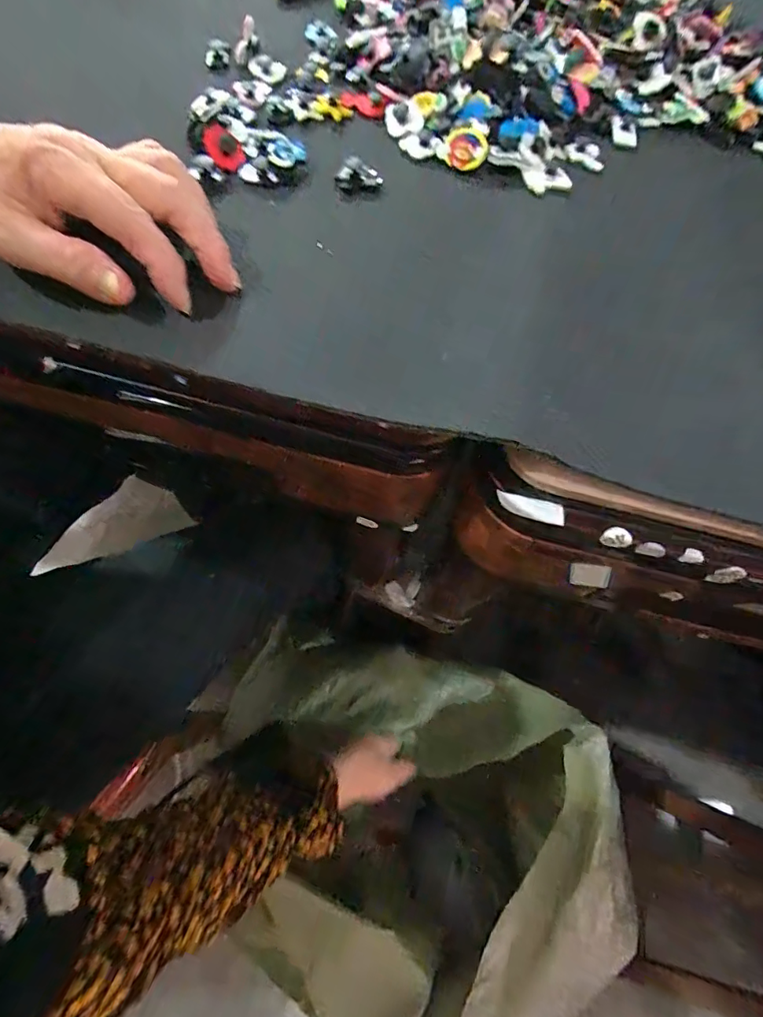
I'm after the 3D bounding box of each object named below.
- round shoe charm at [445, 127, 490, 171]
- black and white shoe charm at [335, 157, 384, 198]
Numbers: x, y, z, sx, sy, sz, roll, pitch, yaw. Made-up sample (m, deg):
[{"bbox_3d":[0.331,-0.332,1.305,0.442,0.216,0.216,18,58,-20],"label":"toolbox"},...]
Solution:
[{"bbox_3d":[0.056,-0.236,0.312,0.027,0.010,0.029,12,67,3],"label":"round shoe charm"},{"bbox_3d":[-0.013,-0.209,0.301,0.027,0.006,0.031,20,67,6],"label":"black and white shoe charm"}]

